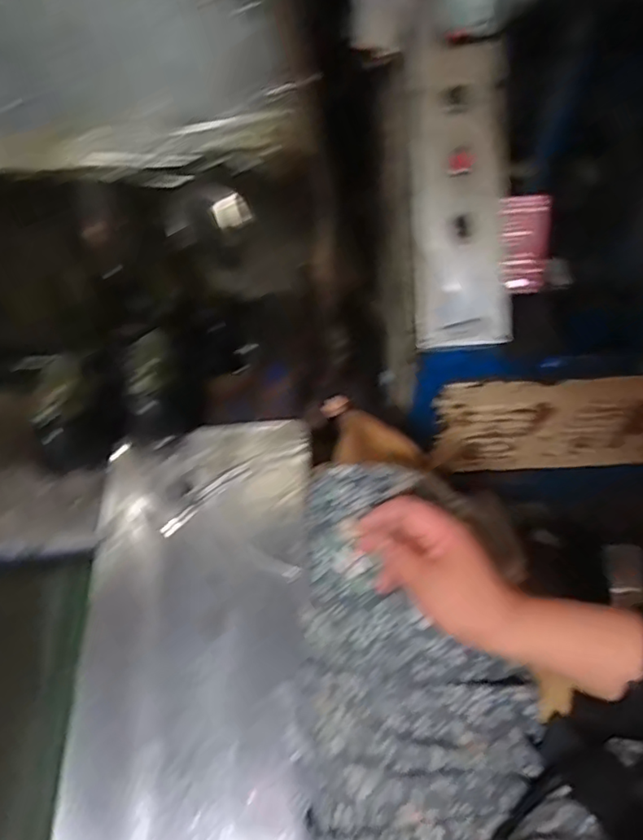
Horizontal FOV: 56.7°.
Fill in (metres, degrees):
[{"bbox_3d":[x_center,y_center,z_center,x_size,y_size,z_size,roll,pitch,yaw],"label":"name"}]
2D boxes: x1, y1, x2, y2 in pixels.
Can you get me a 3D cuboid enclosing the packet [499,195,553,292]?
[{"bbox_3d":[0.321,-0.276,0.942,0.075,0.150,0.021,19,40,38],"label":"packet"}]

